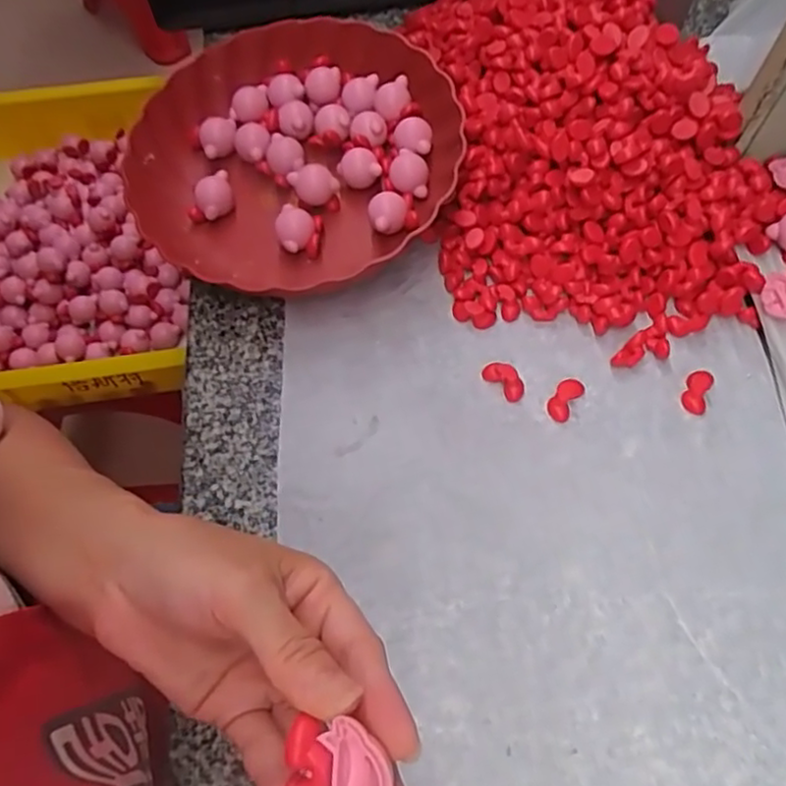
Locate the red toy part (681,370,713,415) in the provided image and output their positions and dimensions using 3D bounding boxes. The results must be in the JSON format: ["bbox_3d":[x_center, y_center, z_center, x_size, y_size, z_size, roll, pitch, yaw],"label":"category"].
[{"bbox_3d":[0.201,-0.001,0.430,0.016,0.005,0.031,22,67,12],"label":"red toy part"}]

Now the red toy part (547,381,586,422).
[{"bbox_3d":[0.114,0.004,0.430,0.016,0.007,0.032,28,68,15],"label":"red toy part"}]

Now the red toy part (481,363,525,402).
[{"bbox_3d":[0.075,-0.009,0.435,0.014,0.016,0.031,-40,69,-16],"label":"red toy part"}]

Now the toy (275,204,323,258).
[{"bbox_3d":[-0.067,-0.116,0.475,0.032,0.034,0.027,-11,64,-3],"label":"toy"}]

